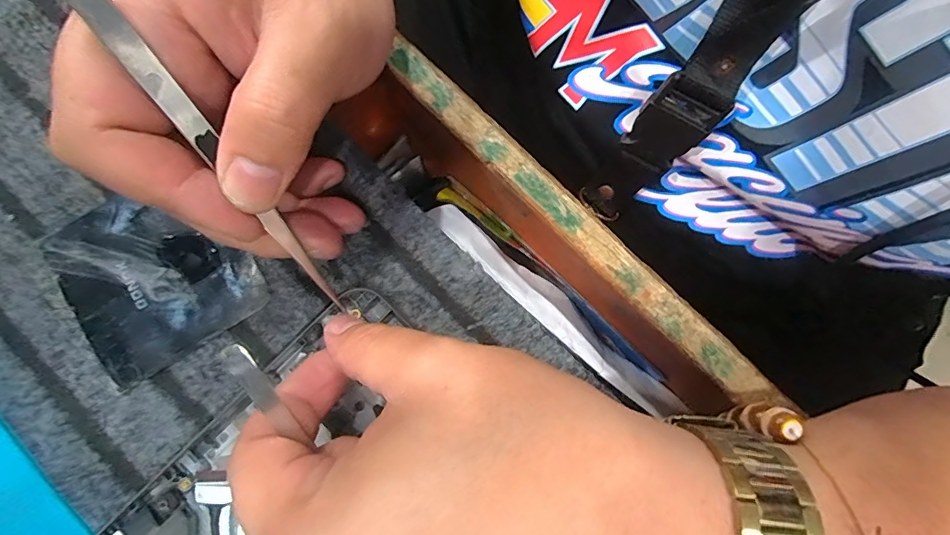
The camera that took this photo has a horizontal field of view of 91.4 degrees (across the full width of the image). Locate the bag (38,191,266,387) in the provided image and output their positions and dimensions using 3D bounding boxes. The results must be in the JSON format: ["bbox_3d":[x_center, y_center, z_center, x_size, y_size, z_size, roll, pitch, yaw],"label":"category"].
[{"bbox_3d":[-0.138,0.002,0.200,0.073,0.005,0.076,-32,81,-6],"label":"bag"}]

